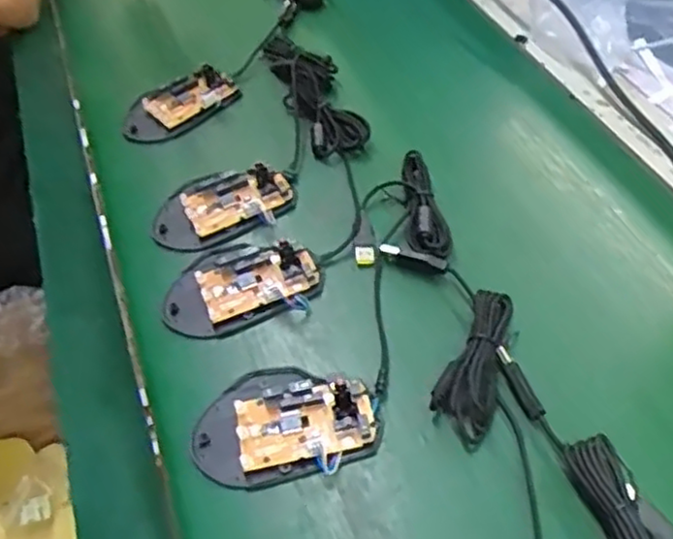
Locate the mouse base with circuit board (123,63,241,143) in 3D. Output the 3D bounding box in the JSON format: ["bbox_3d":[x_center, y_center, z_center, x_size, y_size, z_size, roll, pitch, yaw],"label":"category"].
[{"bbox_3d":[-0.143,-0.148,0.632,0.100,0.024,0.057,-37,55,-20],"label":"mouse base with circuit board"}]

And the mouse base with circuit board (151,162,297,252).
[{"bbox_3d":[-0.088,-0.048,0.543,0.108,0.027,0.067,-20,50,-10],"label":"mouse base with circuit board"}]

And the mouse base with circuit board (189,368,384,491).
[{"bbox_3d":[-0.032,0.087,0.419,0.110,0.022,0.076,-13,50,-1],"label":"mouse base with circuit board"}]

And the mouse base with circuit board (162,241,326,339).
[{"bbox_3d":[-0.068,0.007,0.493,0.108,0.021,0.071,-23,51,-10],"label":"mouse base with circuit board"}]

